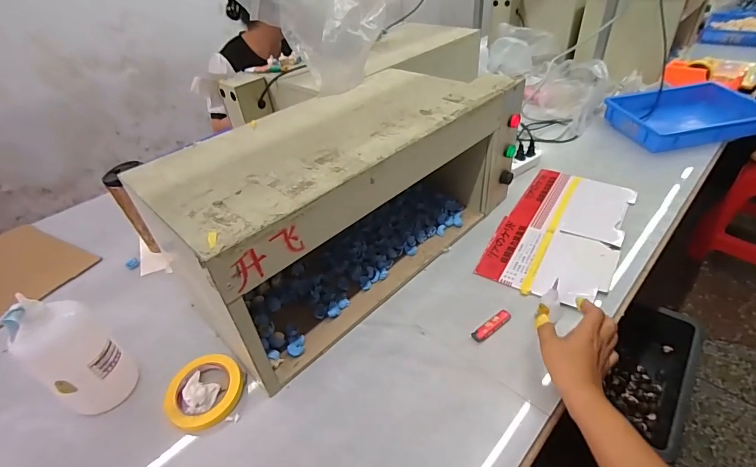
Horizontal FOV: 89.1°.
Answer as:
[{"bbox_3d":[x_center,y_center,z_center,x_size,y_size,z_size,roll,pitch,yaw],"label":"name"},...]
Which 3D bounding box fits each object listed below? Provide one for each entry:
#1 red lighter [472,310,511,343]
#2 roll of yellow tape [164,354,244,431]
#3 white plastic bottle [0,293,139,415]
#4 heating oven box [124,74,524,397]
[{"bbox_3d":[0.190,0.152,0.635,0.084,0.006,0.019,-27,44,-24],"label":"red lighter"},{"bbox_3d":[-0.260,0.233,0.575,0.104,0.023,0.110,-3,40,3],"label":"roll of yellow tape"},{"bbox_3d":[-0.431,0.169,0.543,0.093,0.192,0.093,25,49,29],"label":"white plastic bottle"},{"bbox_3d":[-0.046,-0.083,0.728,0.294,0.275,0.644,32,53,34],"label":"heating oven box"}]

